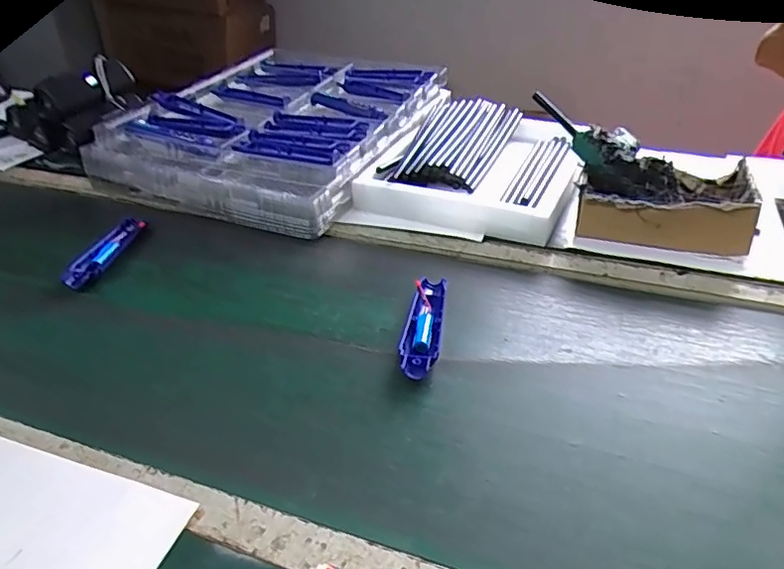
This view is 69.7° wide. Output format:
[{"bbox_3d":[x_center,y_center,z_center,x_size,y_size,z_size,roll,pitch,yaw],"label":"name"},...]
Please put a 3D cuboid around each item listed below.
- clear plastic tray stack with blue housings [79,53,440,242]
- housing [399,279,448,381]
[{"bbox_3d":[-0.191,-0.303,1.050,0.481,0.095,0.626,13,37,23],"label":"clear plastic tray stack with blue housings"},{"bbox_3d":[0.035,0.045,0.599,0.037,0.023,0.160,3,34,9],"label":"housing"}]

